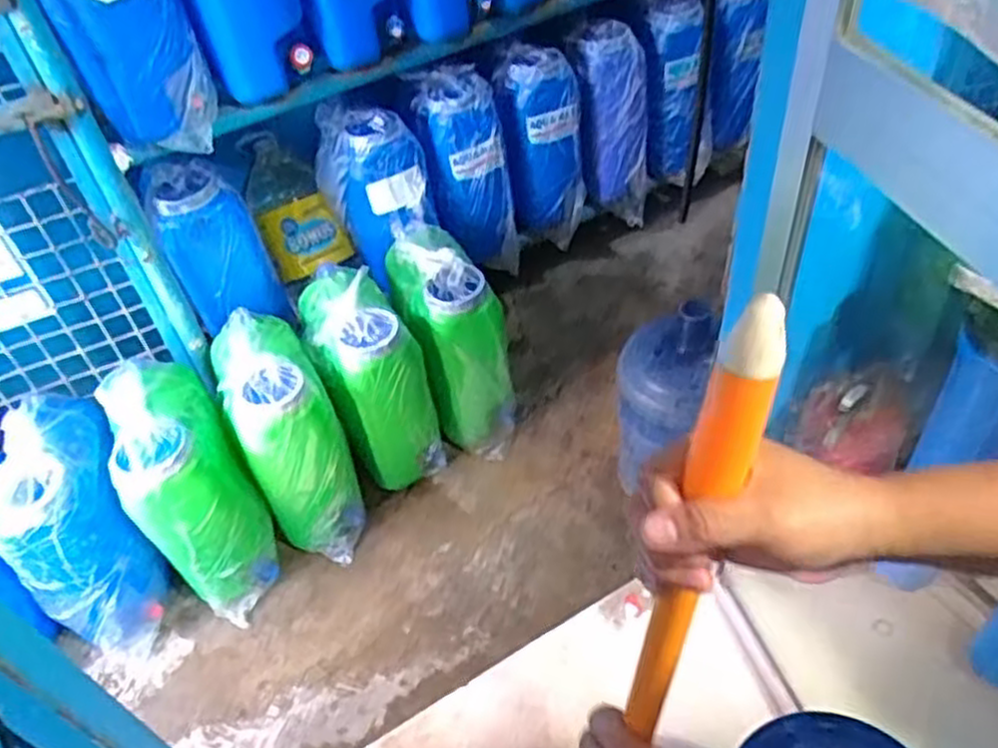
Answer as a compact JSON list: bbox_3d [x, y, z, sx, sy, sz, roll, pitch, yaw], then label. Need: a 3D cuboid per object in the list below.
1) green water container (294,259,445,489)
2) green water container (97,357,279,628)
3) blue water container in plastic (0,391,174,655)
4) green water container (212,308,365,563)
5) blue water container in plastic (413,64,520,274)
[{"bbox_3d":[-0.278,0.005,1.633,0.180,0.410,0.292,-25,48,-15],"label":"green water container"},{"bbox_3d":[-0.591,0.214,1.503,0.195,0.452,0.361,-26,49,-17],"label":"green water container"},{"bbox_3d":[-0.787,0.280,1.470,0.216,0.435,0.343,-26,49,-17],"label":"blue water container in plastic"},{"bbox_3d":[-0.420,0.128,1.563,0.181,0.439,0.337,-23,48,-14],"label":"green water container"},{"bbox_3d":[-0.069,-0.448,1.789,0.183,0.454,0.180,-7,46,0],"label":"blue water container in plastic"}]

